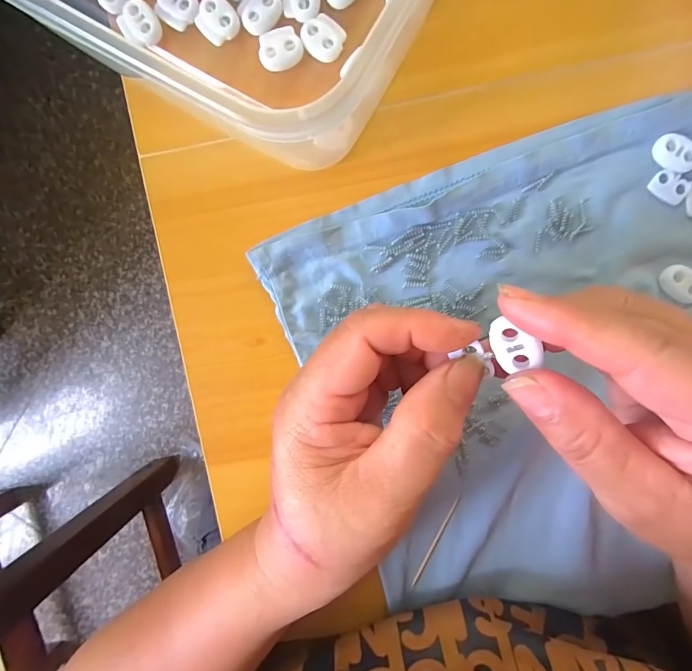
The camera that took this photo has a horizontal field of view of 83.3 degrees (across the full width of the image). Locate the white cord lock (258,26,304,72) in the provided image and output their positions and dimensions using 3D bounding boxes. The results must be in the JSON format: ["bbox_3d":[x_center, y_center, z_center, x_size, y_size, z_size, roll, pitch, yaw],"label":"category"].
[{"bbox_3d":[-0.033,-0.145,0.196,0.022,0.004,0.021,0,97,4],"label":"white cord lock"}]

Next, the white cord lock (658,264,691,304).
[{"bbox_3d":[0.175,-0.027,0.201,0.022,0.005,0.015,37,98,-1],"label":"white cord lock"}]

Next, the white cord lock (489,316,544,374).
[{"bbox_3d":[0.057,0.003,0.132,0.014,0.006,0.019,-25,93,34],"label":"white cord lock"}]

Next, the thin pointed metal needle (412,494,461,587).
[{"bbox_3d":[0.052,0.120,0.226,0.004,0.004,0.061,26,98,0],"label":"thin pointed metal needle"}]

